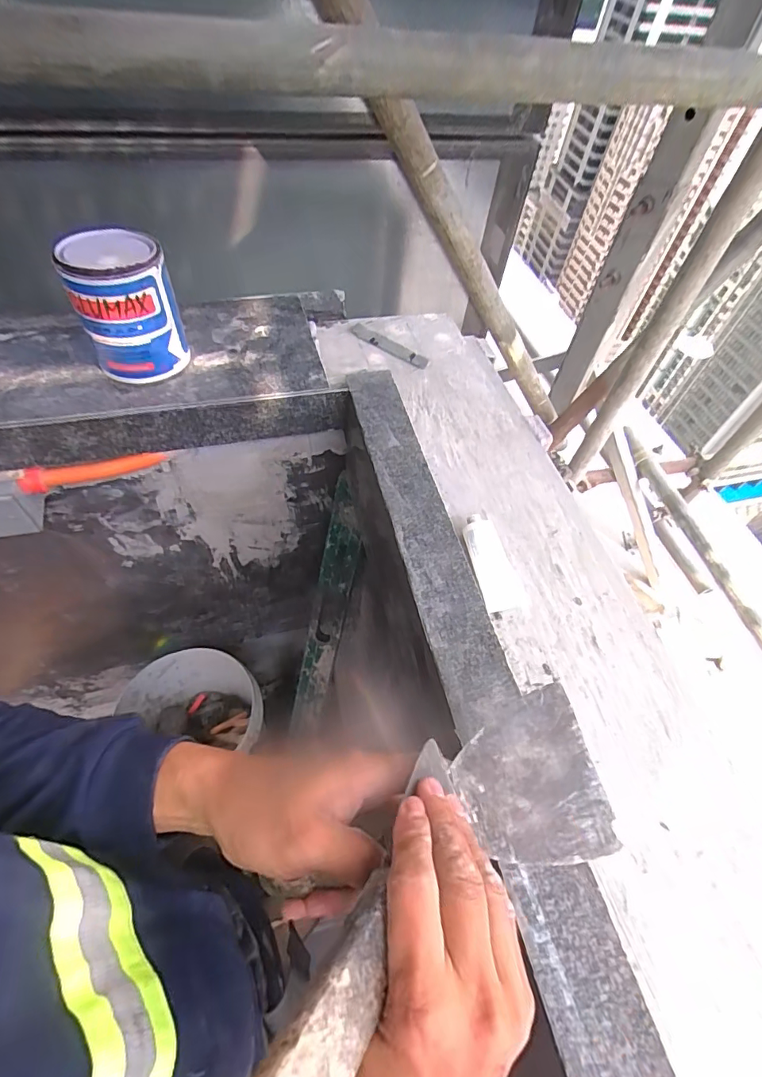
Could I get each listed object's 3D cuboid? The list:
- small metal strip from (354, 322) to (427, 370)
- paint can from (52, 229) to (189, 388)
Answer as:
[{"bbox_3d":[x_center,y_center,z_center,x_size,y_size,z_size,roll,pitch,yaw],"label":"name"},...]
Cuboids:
[{"bbox_3d":[0.013,-0.267,0.661,0.125,0.009,0.021,31,58,16],"label":"small metal strip"},{"bbox_3d":[-0.275,-0.247,0.524,0.097,0.135,0.097,2,55,-4],"label":"paint can"}]

